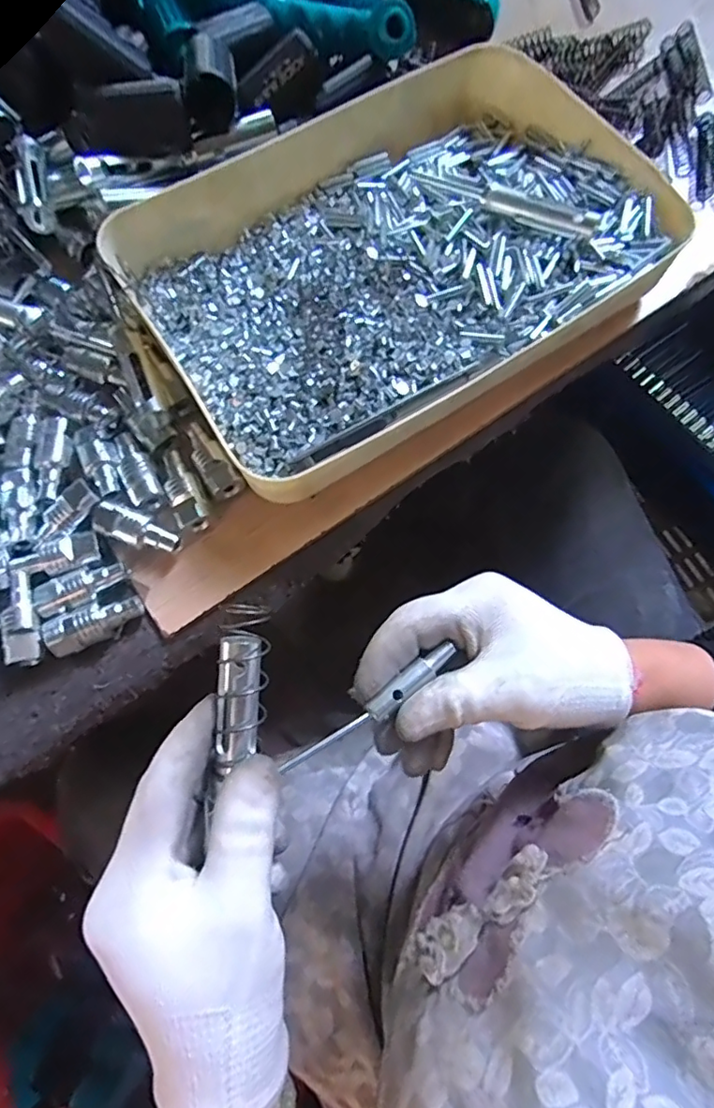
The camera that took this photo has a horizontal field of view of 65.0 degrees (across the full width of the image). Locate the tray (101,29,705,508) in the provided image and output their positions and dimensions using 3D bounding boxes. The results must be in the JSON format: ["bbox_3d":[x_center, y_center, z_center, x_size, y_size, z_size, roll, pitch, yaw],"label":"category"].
[{"bbox_3d":[0.025,-0.200,0.366,0.329,0.044,0.245,-32,74,-9],"label":"tray"}]

